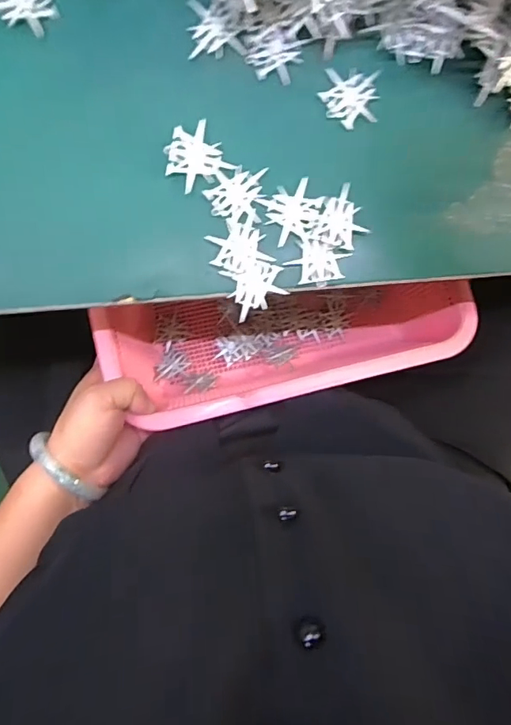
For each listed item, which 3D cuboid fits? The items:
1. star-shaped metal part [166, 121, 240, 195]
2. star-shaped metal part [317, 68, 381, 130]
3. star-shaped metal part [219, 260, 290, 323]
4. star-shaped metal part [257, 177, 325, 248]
[{"bbox_3d":[-0.037,-0.125,0.287,0.036,0.004,0.034,-30,96,0],"label":"star-shaped metal part"},{"bbox_3d":[0.059,-0.164,0.295,0.037,0.004,0.034,-2,95,-3],"label":"star-shaped metal part"},{"bbox_3d":[0.001,-0.047,0.296,0.035,0.004,0.032,-19,96,-1],"label":"star-shaped metal part"},{"bbox_3d":[0.023,-0.093,0.294,0.033,0.006,0.032,-22,96,-1],"label":"star-shaped metal part"}]

